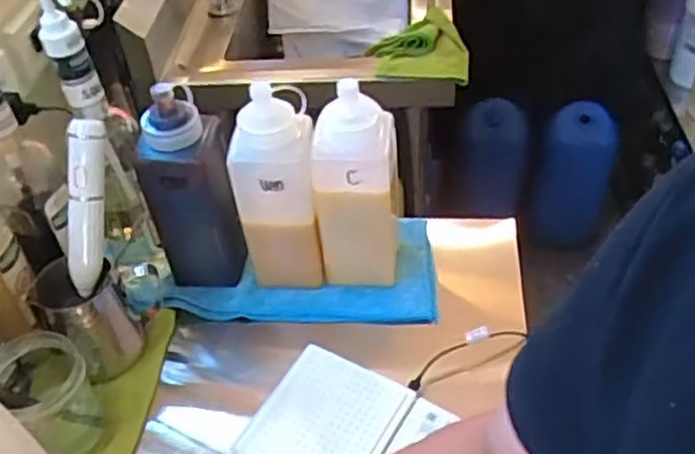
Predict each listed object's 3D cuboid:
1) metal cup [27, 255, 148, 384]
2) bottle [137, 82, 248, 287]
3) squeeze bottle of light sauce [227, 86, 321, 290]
[{"bbox_3d":[-0.265,0.093,0.744,0.084,0.108,0.076,28,53,30],"label":"metal cup"},{"bbox_3d":[-0.164,-0.032,0.766,0.092,0.231,0.070,-17,45,-11],"label":"bottle"},{"bbox_3d":[-0.072,-0.031,0.756,0.086,0.235,0.070,-10,44,-5],"label":"squeeze bottle of light sauce"}]

